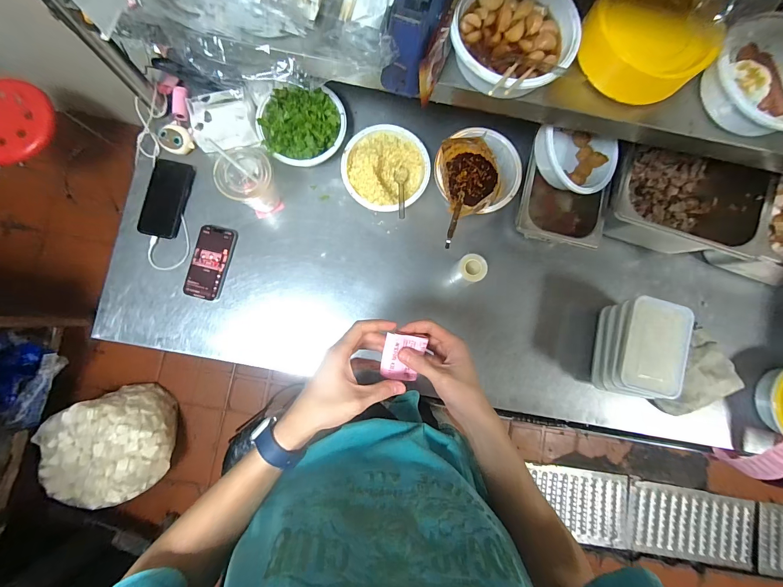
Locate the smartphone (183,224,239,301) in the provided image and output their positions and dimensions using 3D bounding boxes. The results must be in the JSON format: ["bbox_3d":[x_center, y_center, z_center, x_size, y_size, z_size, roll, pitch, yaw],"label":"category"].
[{"bbox_3d":[-0.363,-0.063,0.675,0.073,0.009,0.148,14,84,-1],"label":"smartphone"}]

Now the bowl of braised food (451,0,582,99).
[{"bbox_3d":[0.161,-0.346,0.468,0.160,0.064,0.172,0,85,-3],"label":"bowl of braised food"}]

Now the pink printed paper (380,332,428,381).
[{"bbox_3d":[0.014,0.079,0.418,0.050,0.016,0.055,11,84,-2],"label":"pink printed paper"}]

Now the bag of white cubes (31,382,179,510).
[{"bbox_3d":[-1.010,0.558,1.250,0.331,0.269,0.380,-20,86,-4],"label":"bag of white cubes"}]

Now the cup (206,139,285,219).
[{"bbox_3d":[-0.261,-0.205,0.627,0.089,0.146,0.082,0,85,-3],"label":"cup"}]

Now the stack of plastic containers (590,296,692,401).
[{"bbox_3d":[0.474,0.103,0.645,0.122,0.107,0.178,10,84,-2],"label":"stack of plastic containers"}]

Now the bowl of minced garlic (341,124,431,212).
[{"bbox_3d":[-0.012,-0.248,0.683,0.170,0.069,0.166,0,85,-3],"label":"bowl of minced garlic"}]

